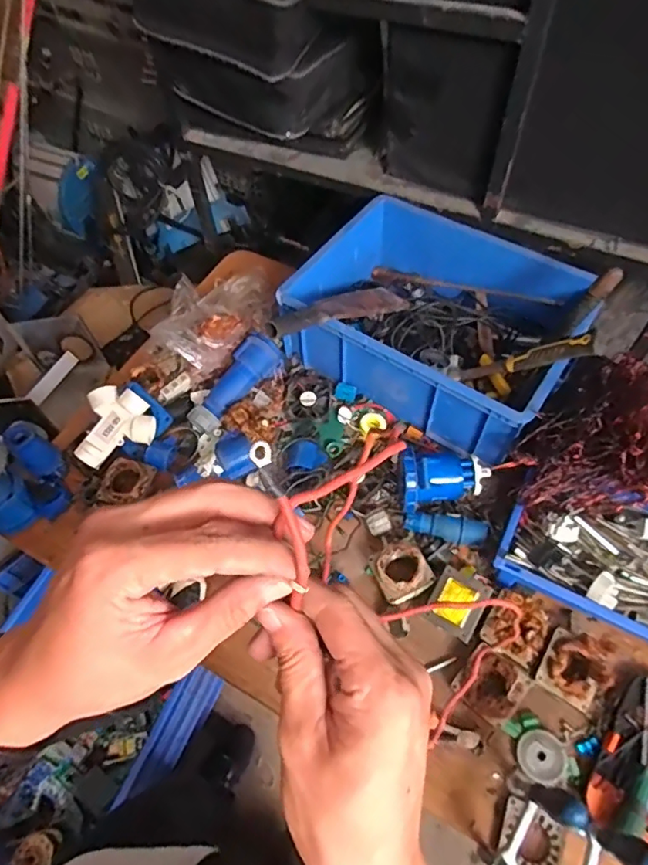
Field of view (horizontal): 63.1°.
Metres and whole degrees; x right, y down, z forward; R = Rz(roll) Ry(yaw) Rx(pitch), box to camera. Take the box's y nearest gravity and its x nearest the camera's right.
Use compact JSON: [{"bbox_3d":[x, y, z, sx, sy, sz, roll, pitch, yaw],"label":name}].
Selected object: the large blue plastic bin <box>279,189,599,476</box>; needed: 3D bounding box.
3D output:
[{"bbox_3d":[0.211,-0.215,0.976,0.473,0.178,0.413,30,63,18],"label":"large blue plastic bin"}]

